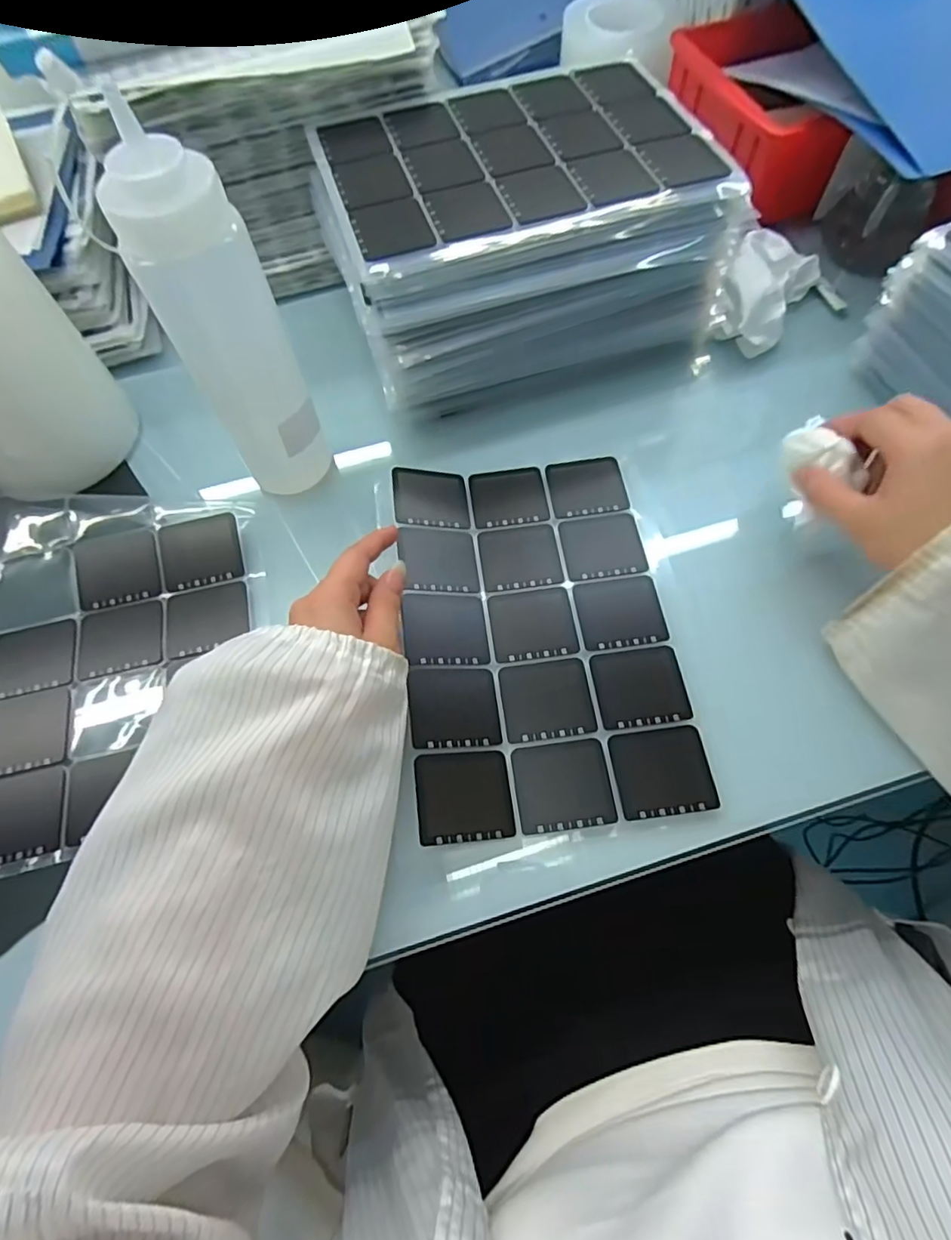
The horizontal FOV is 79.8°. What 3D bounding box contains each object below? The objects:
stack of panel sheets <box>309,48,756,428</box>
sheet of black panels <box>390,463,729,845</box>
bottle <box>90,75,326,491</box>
[{"bbox_3d":[0.035,-0.307,0.460,0.283,0.115,0.220,-18,64,-6],"label":"stack of panel sheets"},{"bbox_3d":[0.040,0.000,0.372,0.167,0.021,0.257,-7,64,-1],"label":"sheet of black panels"},{"bbox_3d":[-0.142,-0.159,0.345,0.054,0.205,0.050,1,64,3],"label":"bottle"}]

